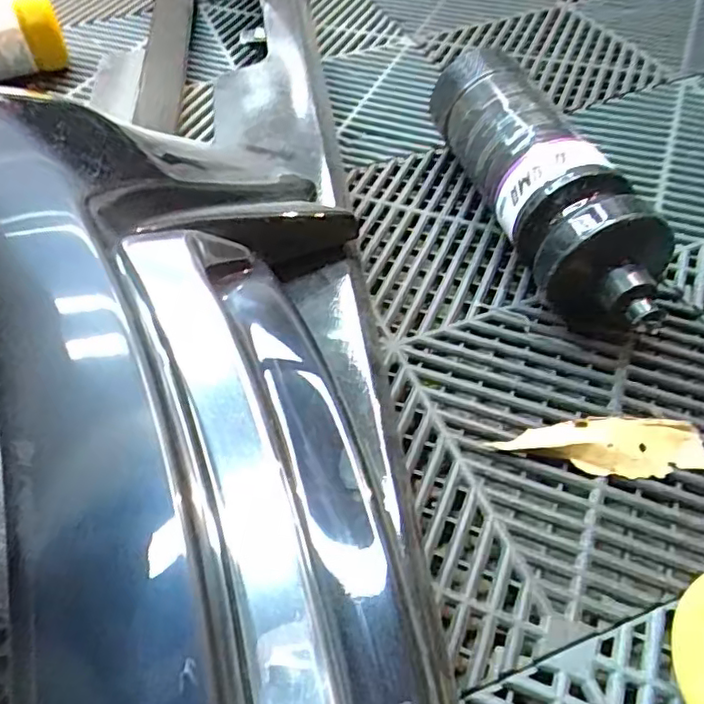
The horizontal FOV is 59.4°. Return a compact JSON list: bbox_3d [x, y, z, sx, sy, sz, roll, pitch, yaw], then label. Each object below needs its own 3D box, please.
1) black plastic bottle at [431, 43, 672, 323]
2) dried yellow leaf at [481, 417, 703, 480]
[{"bbox_3d":[0.134,-0.118,0.443,0.078,0.086,0.275,-12,51,-8],"label":"black plastic bottle"},{"bbox_3d":[0.142,0.053,0.350,0.116,0.011,0.035,1,50,3],"label":"dried yellow leaf"}]

